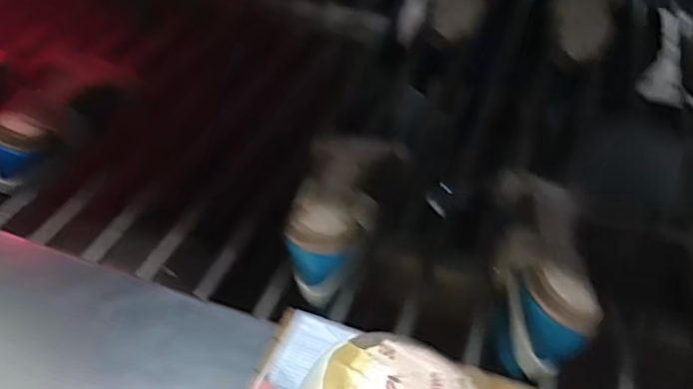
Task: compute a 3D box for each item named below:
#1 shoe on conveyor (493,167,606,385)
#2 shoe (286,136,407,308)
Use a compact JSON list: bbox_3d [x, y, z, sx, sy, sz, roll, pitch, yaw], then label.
[{"bbox_3d":[0.175,0.060,0.531,0.071,0.074,0.203,7,52,7],"label":"shoe on conveyor"},{"bbox_3d":[-0.007,0.016,0.589,0.076,0.088,0.198,13,44,12],"label":"shoe"}]

